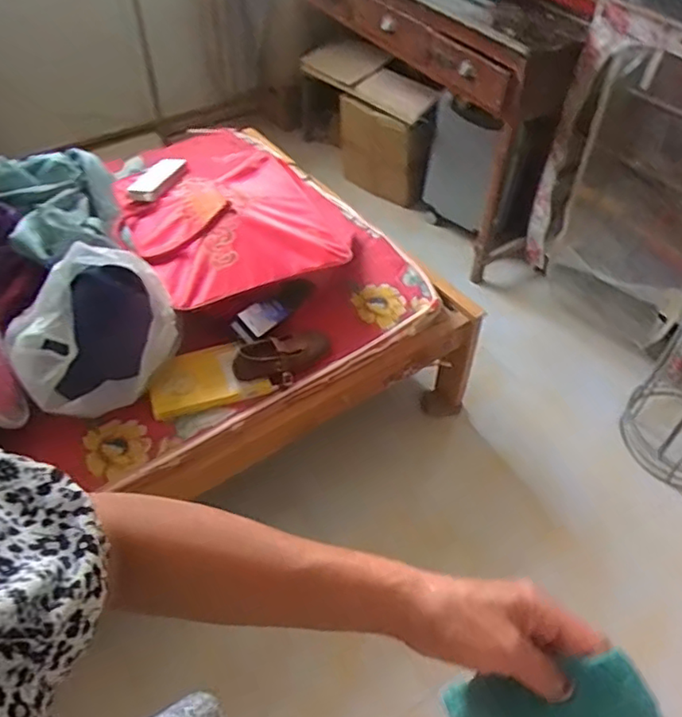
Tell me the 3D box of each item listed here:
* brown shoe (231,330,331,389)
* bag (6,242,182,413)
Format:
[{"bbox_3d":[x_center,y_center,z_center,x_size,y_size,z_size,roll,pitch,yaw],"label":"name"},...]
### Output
[{"bbox_3d":[-0.126,-0.004,1.349,0.228,0.055,0.105,-21,53,-18],"label":"brown shoe"},{"bbox_3d":[-0.486,-0.054,1.207,0.327,0.217,0.224,-33,57,-26],"label":"bag"}]

